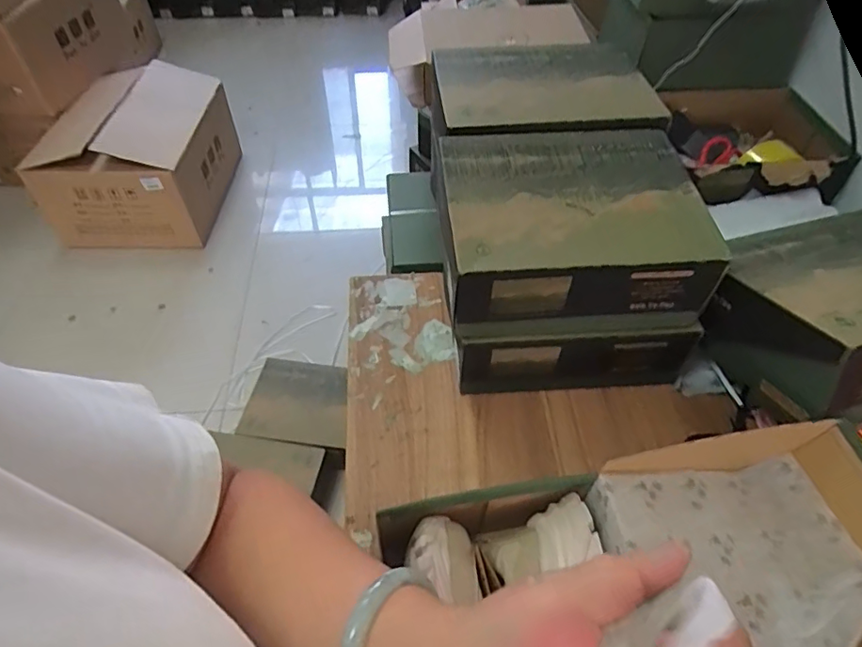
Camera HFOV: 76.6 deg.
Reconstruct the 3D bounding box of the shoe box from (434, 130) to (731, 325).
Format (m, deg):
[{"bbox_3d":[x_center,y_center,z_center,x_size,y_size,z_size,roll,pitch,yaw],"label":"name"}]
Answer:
[{"bbox_3d":[0.177,-0.140,0.733,0.328,0.102,0.254,-3,50,-3],"label":"shoe box"}]

